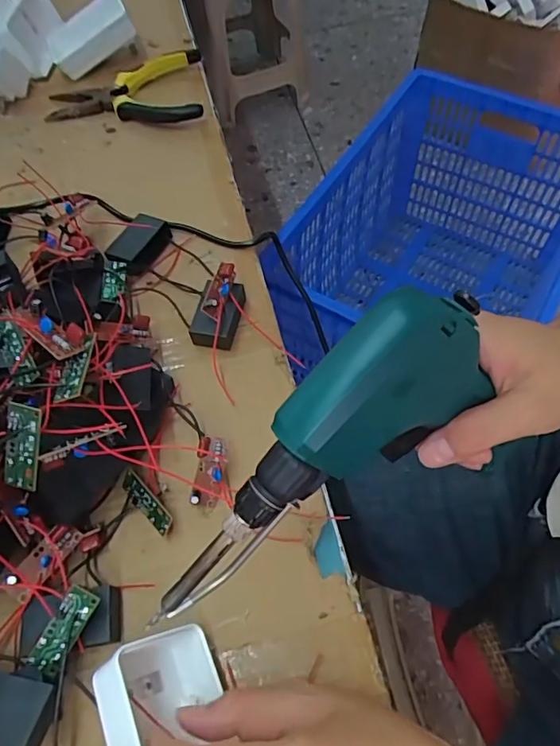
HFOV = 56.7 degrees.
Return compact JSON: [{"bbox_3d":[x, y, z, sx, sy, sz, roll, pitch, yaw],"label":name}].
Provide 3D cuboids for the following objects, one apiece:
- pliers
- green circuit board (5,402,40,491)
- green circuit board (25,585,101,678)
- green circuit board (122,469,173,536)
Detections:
[{"bbox_3d":[-0.153,-0.273,0.510,0.151,0.024,0.084,-6,60,-1],"label":"pliers"},{"bbox_3d":[-0.125,0.035,0.253,0.015,0.045,0.005,15,19,10],"label":"green circuit board"},{"bbox_3d":[-0.111,0.131,0.264,0.017,0.006,0.046,31,85,17],"label":"green circuit board"},{"bbox_3d":[-0.080,0.077,0.314,0.043,0.017,0.005,43,27,22],"label":"green circuit board"}]

